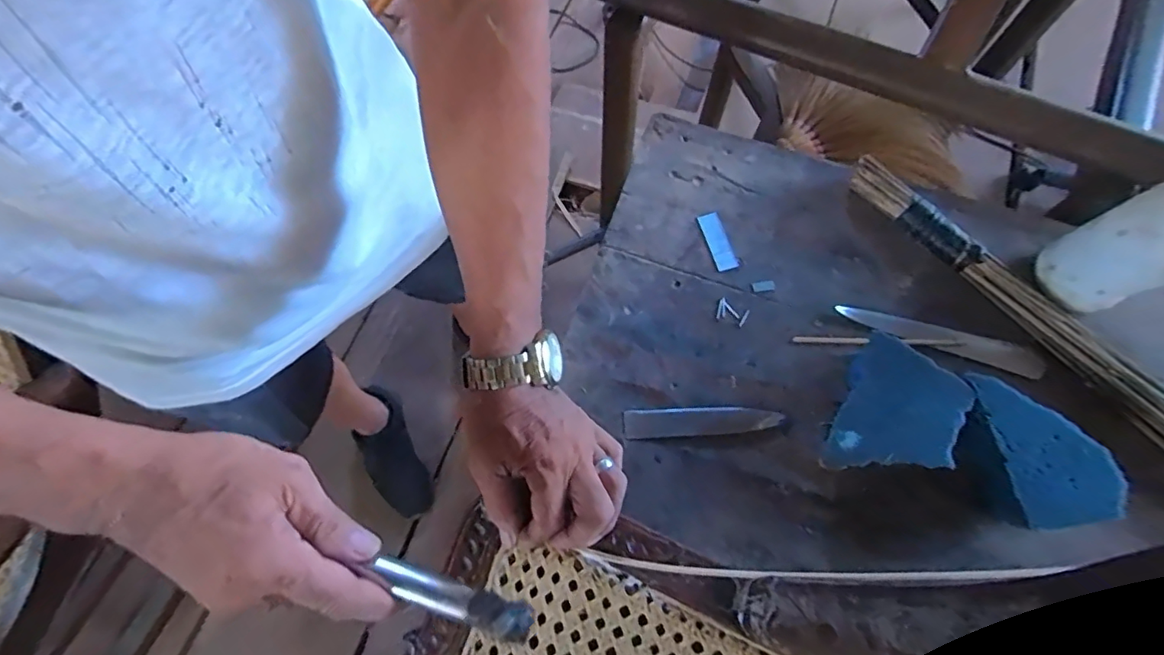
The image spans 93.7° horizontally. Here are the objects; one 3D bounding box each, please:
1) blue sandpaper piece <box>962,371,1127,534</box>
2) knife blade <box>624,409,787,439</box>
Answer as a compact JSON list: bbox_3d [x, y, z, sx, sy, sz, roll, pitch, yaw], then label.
[{"bbox_3d":[0.350,0.087,0.410,0.069,0.016,0.114,-11,72,-5],"label":"blue sandpaper piece"},{"bbox_3d":[0.102,0.079,0.468,0.131,0.010,0.022,-3,71,-2],"label":"knife blade"}]

